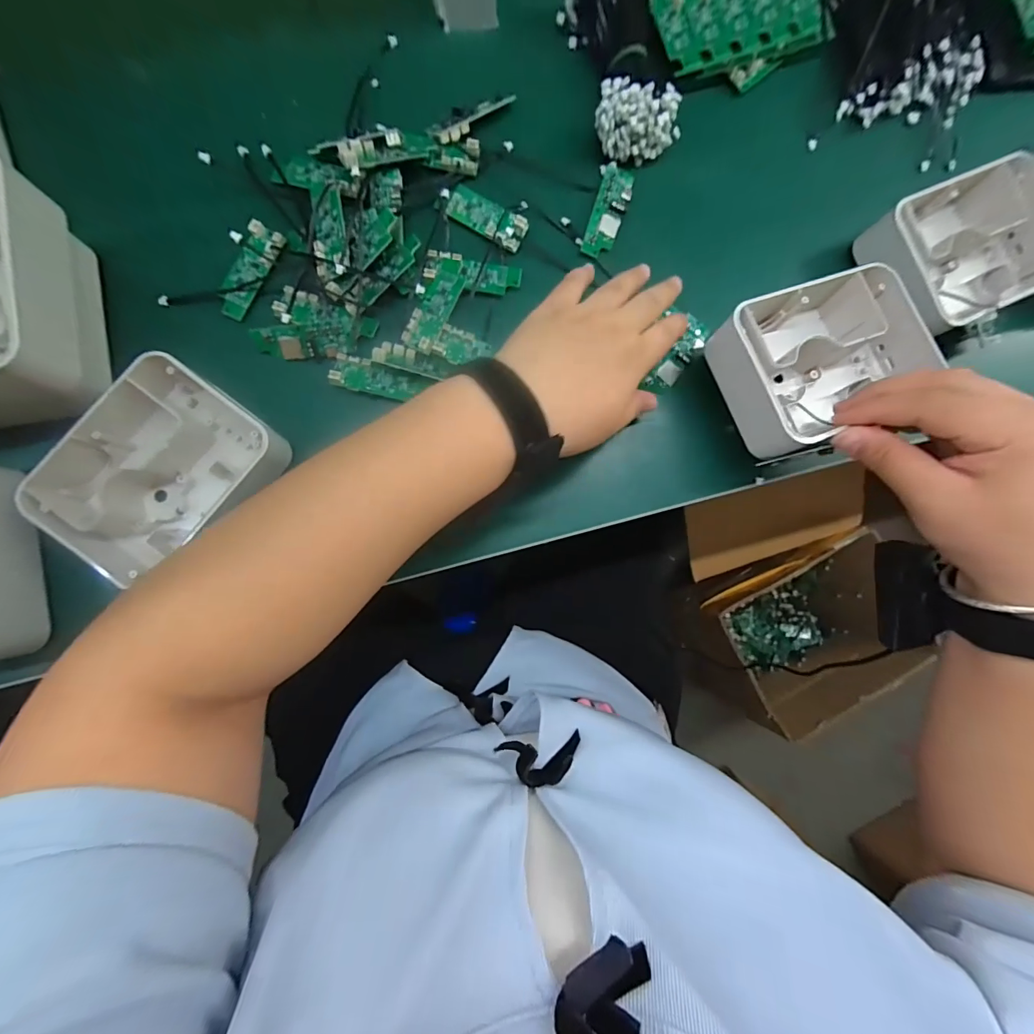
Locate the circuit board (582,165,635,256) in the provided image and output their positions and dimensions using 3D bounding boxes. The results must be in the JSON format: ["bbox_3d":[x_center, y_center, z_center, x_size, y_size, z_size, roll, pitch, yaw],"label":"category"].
[{"bbox_3d":[0.071,-0.235,0.338,0.024,0.006,0.070,18,85,-1],"label":"circuit board"}]

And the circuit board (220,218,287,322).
[{"bbox_3d":[-0.193,-0.178,0.318,0.024,0.010,0.070,25,91,-13],"label":"circuit board"}]

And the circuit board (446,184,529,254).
[{"bbox_3d":[-0.022,-0.223,0.327,0.059,0.007,0.027,26,85,0],"label":"circuit board"}]

